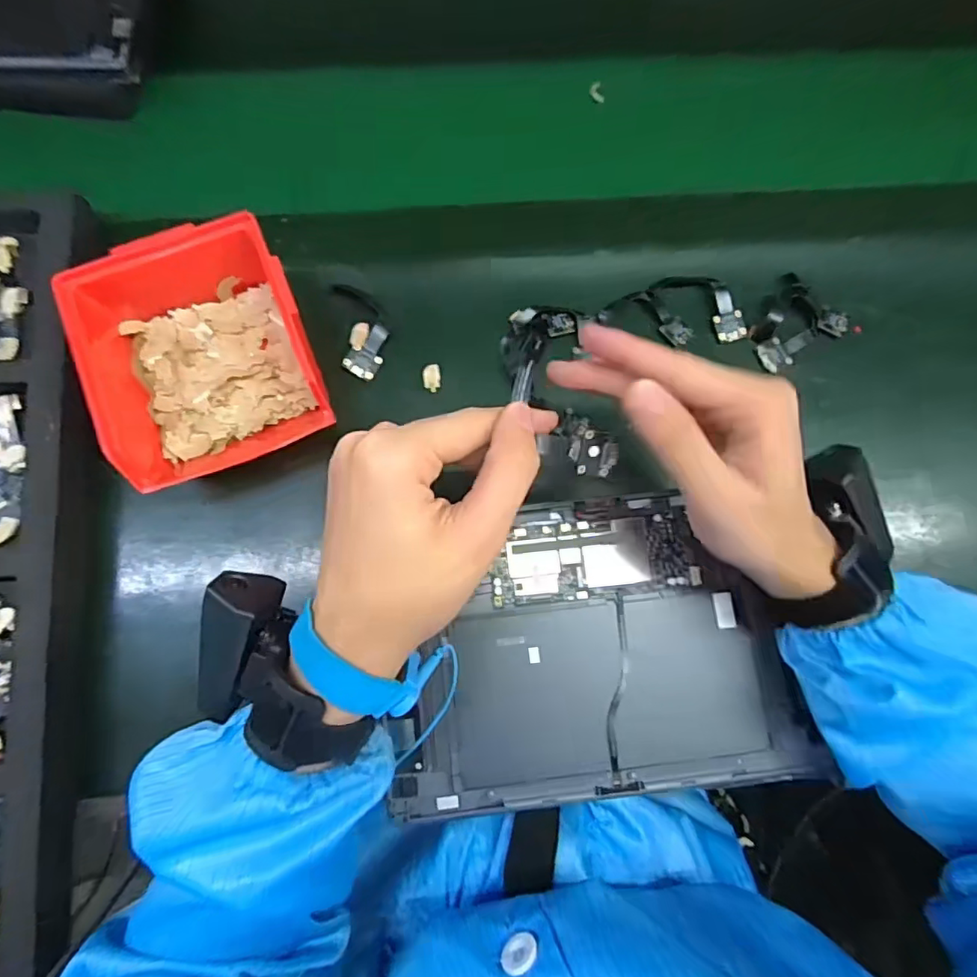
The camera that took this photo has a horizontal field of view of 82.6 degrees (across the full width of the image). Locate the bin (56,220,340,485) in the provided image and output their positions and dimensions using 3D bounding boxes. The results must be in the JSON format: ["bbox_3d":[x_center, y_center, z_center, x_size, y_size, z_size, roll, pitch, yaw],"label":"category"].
[{"bbox_3d":[-0.172,-0.083,0.342,0.124,0.065,0.139,-23,79,-6],"label":"bin"}]

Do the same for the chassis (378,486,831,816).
[{"bbox_3d":[0.063,0.091,0.326,0.218,0.014,0.165,-4,78,-2],"label":"chassis"}]

